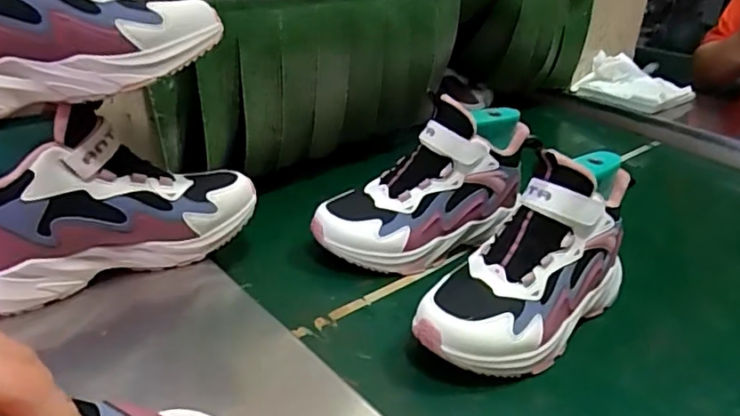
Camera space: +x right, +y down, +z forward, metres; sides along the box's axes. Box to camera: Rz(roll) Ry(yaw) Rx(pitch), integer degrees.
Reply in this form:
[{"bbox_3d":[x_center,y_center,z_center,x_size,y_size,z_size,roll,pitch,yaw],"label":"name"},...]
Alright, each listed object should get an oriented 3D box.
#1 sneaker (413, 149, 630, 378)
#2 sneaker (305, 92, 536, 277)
[{"bbox_3d":[0.133,0.037,0.490,0.105,0.143,0.211,24,33,34],"label":"sneaker"},{"bbox_3d":[0.059,-0.027,0.603,0.229,0.138,0.093,-14,32,-31],"label":"sneaker"}]

